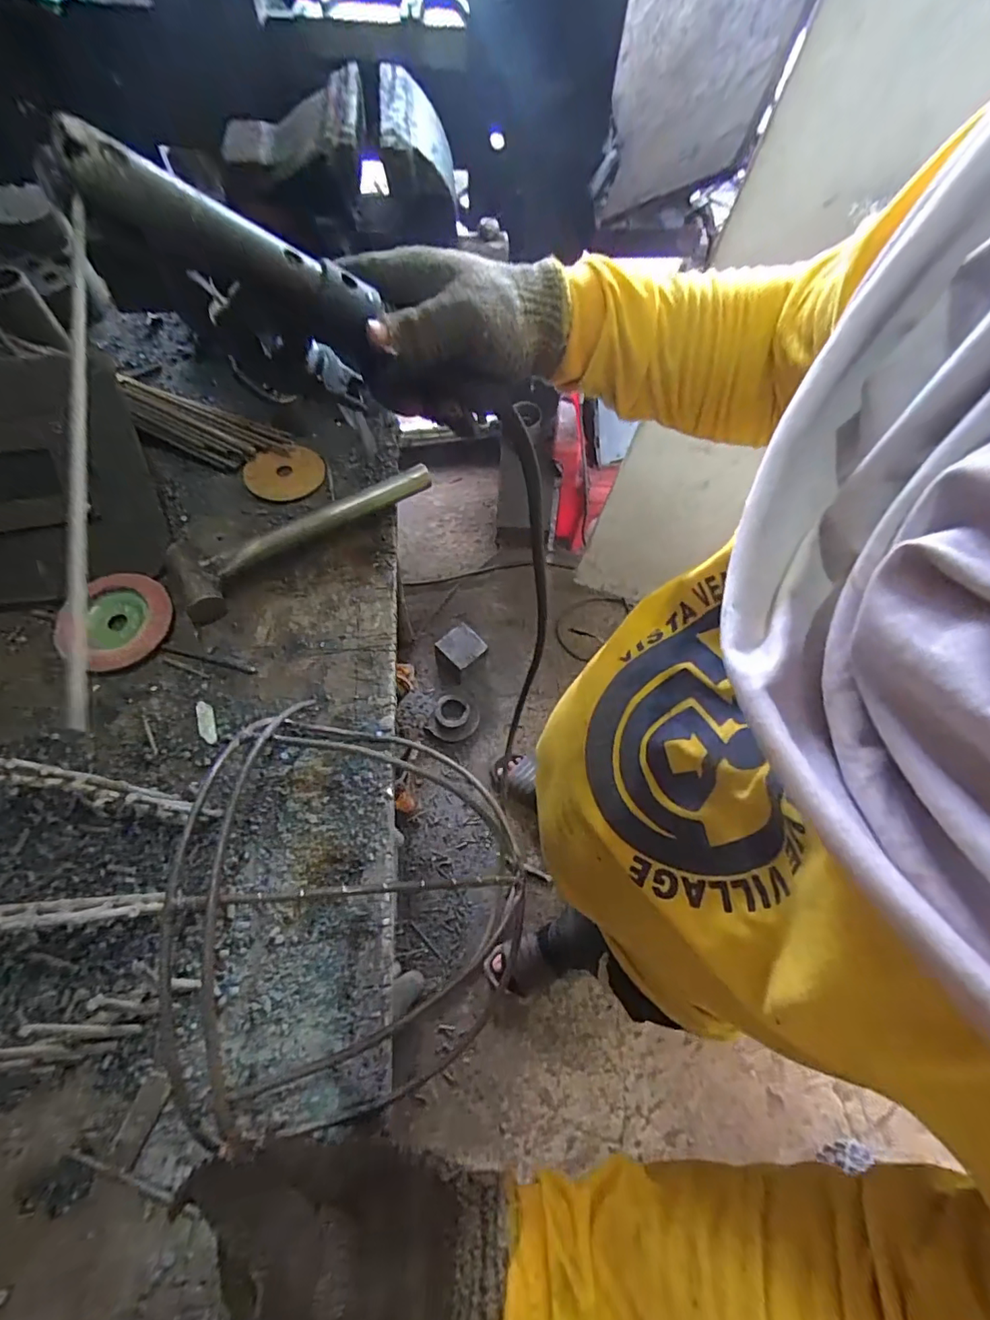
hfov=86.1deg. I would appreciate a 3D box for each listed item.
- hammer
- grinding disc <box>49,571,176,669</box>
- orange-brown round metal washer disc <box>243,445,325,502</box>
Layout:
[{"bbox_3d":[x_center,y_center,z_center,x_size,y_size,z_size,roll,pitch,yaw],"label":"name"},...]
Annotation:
[{"bbox_3d":[-0.173,-0.122,0.486,0.242,0.029,0.065,-32,70,-17],"label":"hammer"},{"bbox_3d":[-0.322,-0.032,0.443,0.091,0.016,0.084,1,64,-3],"label":"grinding disc"},{"bbox_3d":[-0.208,-0.184,0.526,0.075,0.007,0.064,-20,69,-14],"label":"orange-brown round metal washer disc"}]

